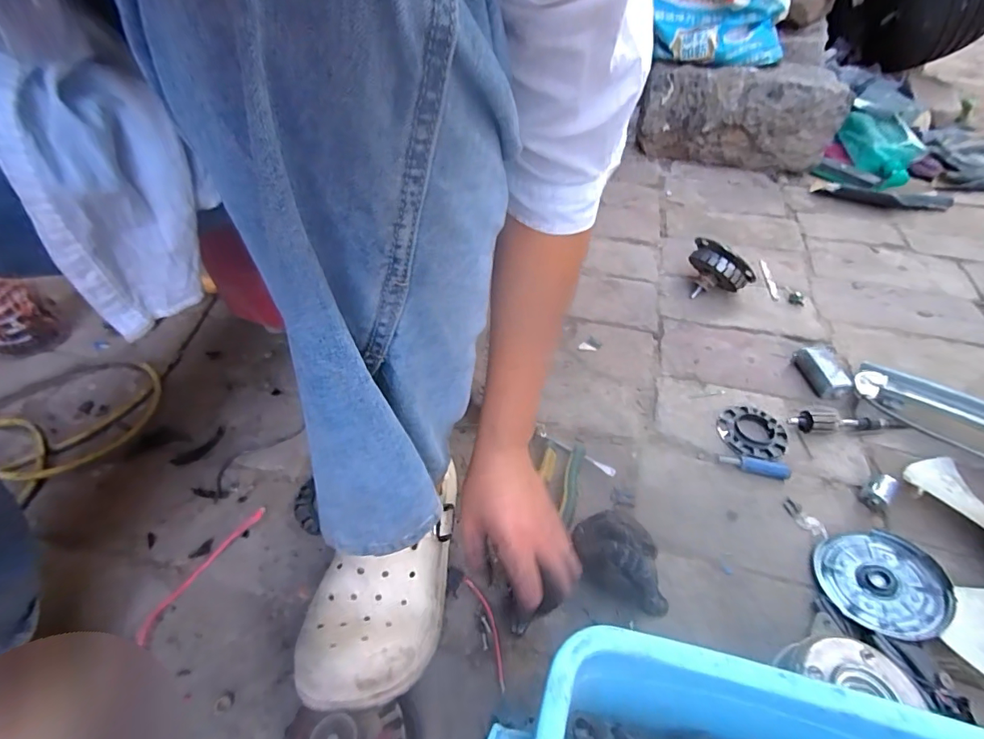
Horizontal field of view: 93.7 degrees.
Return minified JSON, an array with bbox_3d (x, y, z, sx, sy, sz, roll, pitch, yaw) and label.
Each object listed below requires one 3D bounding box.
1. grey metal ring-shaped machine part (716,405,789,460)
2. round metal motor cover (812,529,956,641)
[{"bbox_3d":[0.308,0.074,0.545,0.074,0.007,0.074,-1,47,1],"label":"grey metal ring-shaped machine part"},{"bbox_3d":[0.355,0.198,0.421,0.093,0.015,0.093,-14,39,11],"label":"round metal motor cover"}]

